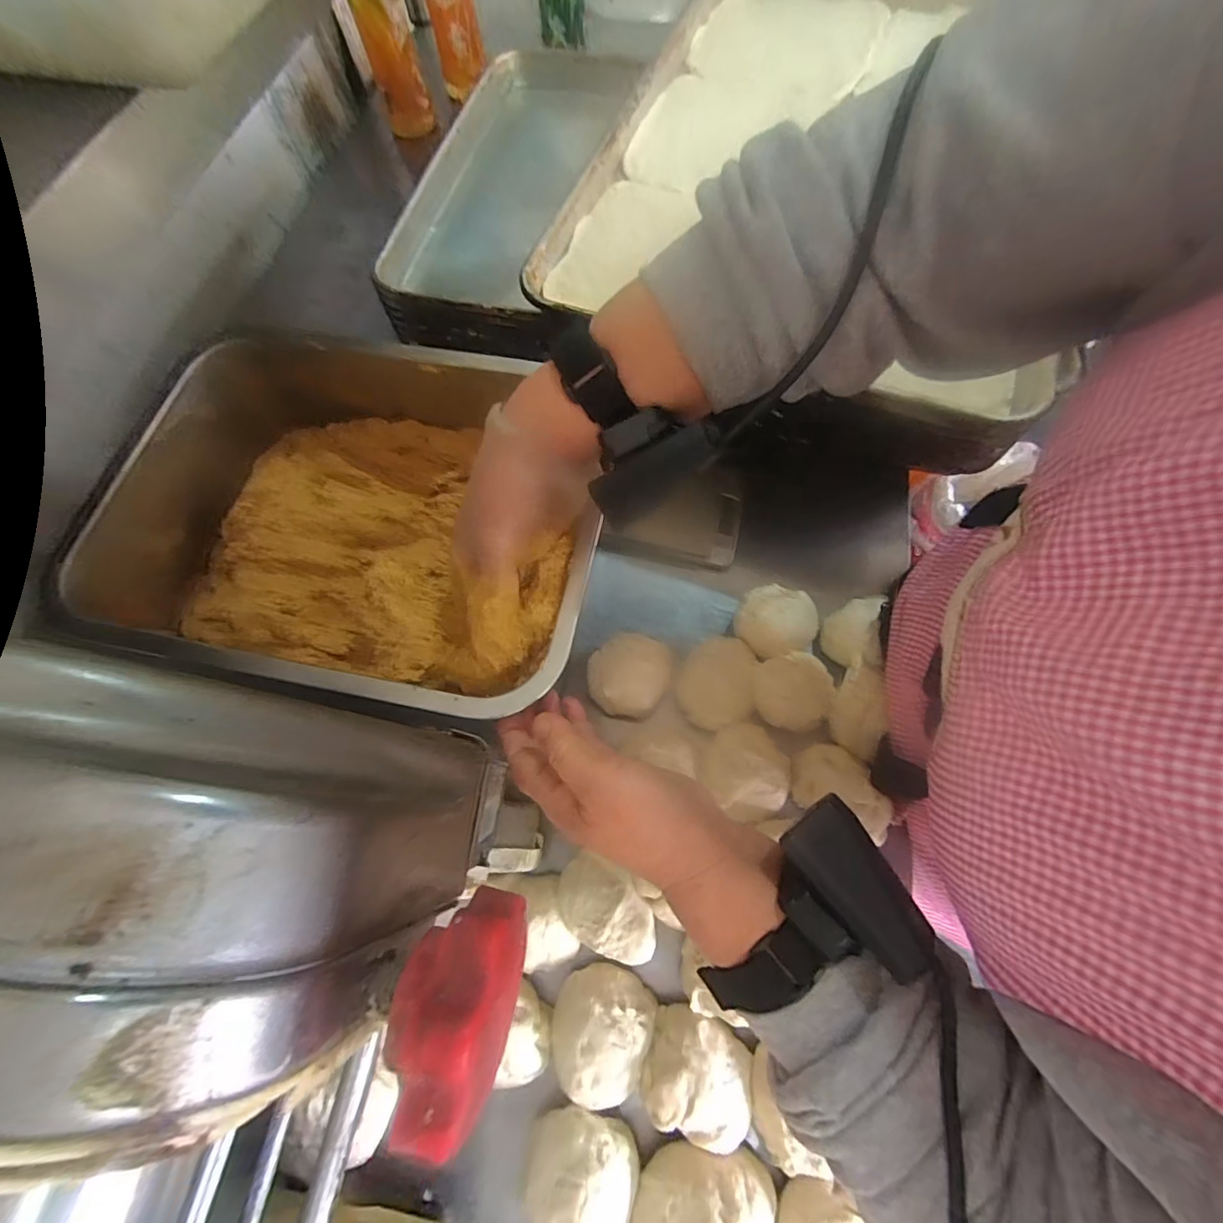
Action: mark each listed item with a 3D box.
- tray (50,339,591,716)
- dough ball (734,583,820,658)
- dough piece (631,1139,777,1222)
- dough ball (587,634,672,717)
[{"bbox_3d":[-0.186,-0.069,0.389,0.331,0.095,0.252,11,70,7],"label":"tray"},{"bbox_3d":[0.140,0.009,0.442,0.061,0.045,0.062,-1,69,2],"label":"dough ball"},{"bbox_3d":[0.055,0.363,0.318,0.091,0.045,0.064,-12,69,-2],"label":"dough piece"},{"bbox_3d":[0.014,0.051,0.431,0.066,0.047,0.068,-1,69,2],"label":"dough ball"}]

